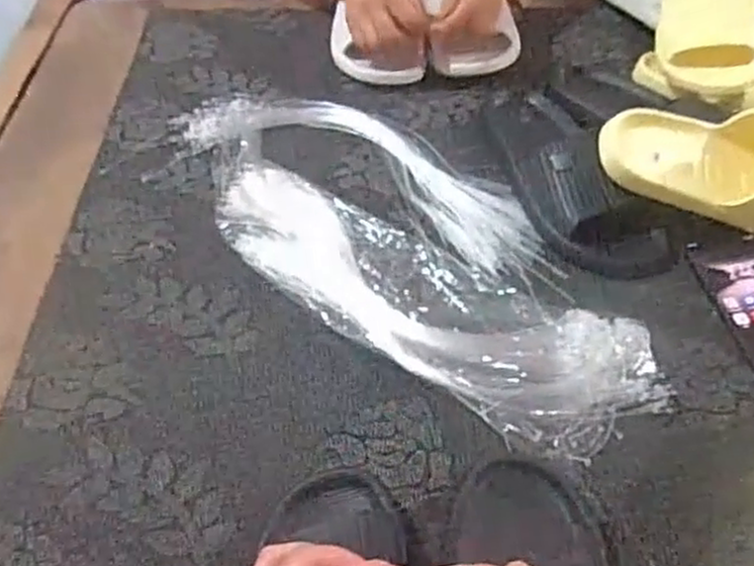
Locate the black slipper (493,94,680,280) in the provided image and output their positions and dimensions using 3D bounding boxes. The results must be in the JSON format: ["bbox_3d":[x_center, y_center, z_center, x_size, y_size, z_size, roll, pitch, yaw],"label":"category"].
[{"bbox_3d":[0.182,-0.115,0.747,0.105,0.054,0.275,-16,49,-13],"label":"black slipper"}]

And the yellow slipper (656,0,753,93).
[{"bbox_3d":[0.363,-0.325,0.857,0.098,0.070,0.259,4,63,6],"label":"yellow slipper"}]

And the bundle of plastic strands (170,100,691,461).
[{"bbox_3d":[0.016,-0.052,0.705,0.524,0.032,0.220,35,57,29],"label":"bundle of plastic strands"}]

